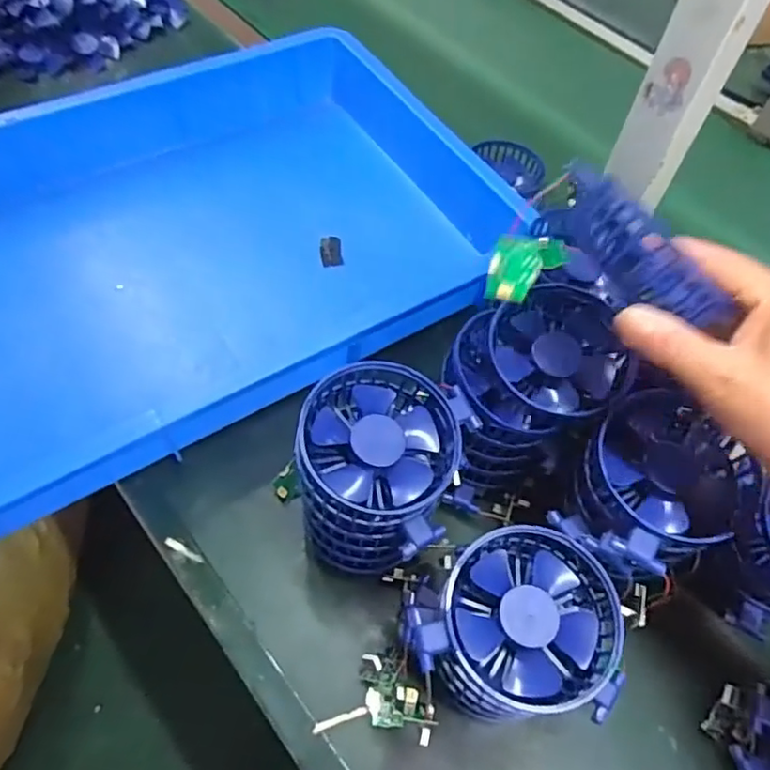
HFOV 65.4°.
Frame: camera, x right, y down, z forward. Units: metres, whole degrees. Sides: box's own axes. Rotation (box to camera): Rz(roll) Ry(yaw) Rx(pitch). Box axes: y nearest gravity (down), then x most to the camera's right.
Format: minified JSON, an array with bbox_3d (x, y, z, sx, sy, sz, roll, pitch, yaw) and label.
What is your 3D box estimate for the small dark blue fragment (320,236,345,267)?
[{"bbox_3d":[-0.054,-0.135,0.605,0.021,0.011,0.032,-5,58,-10],"label":"small dark blue fragment"}]

